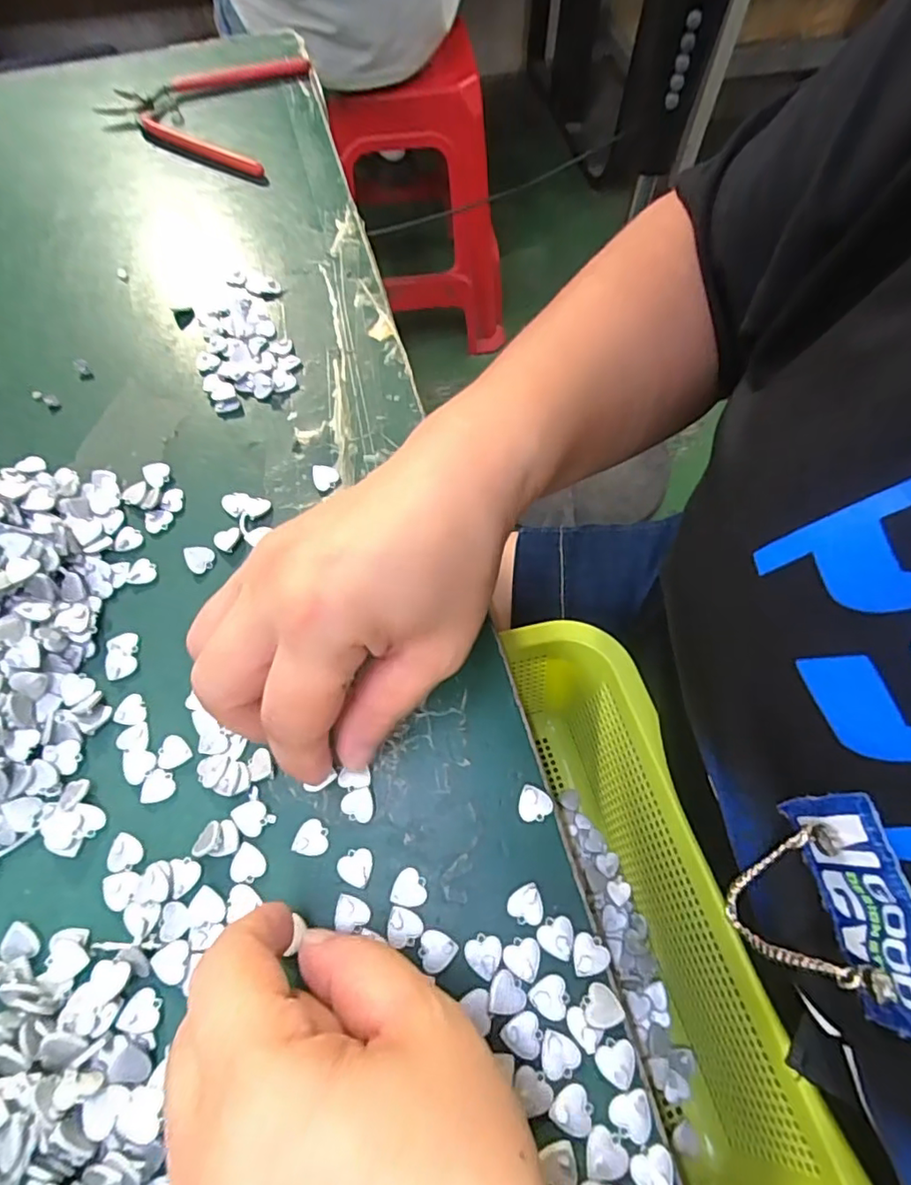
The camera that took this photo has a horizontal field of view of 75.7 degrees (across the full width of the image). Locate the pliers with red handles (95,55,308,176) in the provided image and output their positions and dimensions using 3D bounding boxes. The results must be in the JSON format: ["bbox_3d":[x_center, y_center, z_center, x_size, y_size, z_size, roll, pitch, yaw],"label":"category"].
[{"bbox_3d":[-0.163,-0.345,0.410,0.138,0.018,0.119,25,67,11],"label":"pliers with red handles"}]

